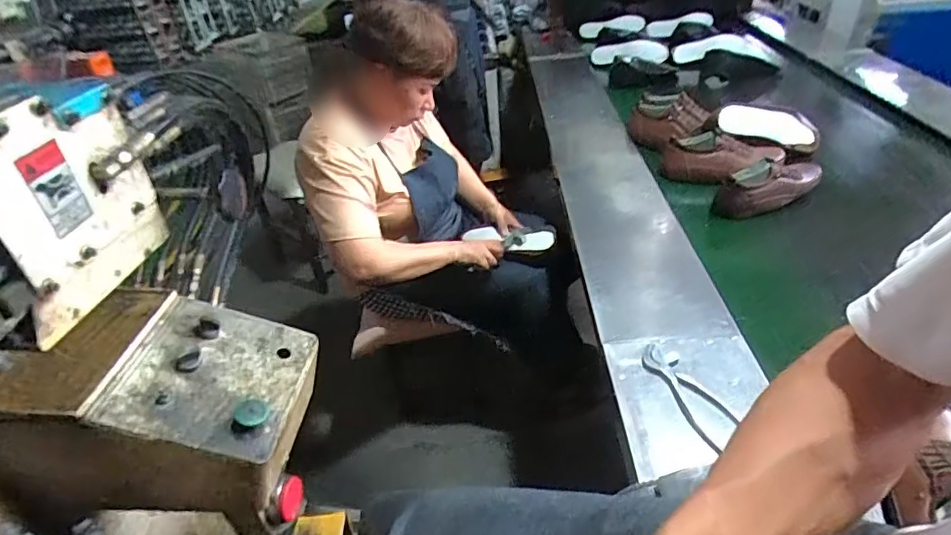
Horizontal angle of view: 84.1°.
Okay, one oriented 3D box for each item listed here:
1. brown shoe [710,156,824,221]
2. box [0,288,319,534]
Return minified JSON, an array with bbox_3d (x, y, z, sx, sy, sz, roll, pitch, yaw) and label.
[{"bbox_3d":[0.692,-0.182,1.255,0.318,0.114,0.083,-19,39,-18],"label":"brown shoe"},{"bbox_3d":[-0.463,0.210,0.793,0.410,0.282,0.225,-1,37,6],"label":"box"}]

